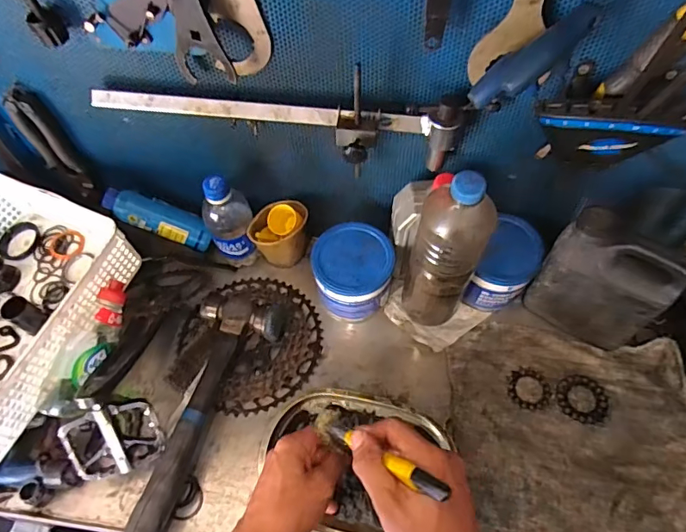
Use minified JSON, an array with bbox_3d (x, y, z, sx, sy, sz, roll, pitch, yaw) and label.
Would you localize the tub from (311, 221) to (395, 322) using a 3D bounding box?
[{"bbox_3d":[0.014,0.012,0.653,0.099,0.107,0.097,-1,58,2],"label":"tub"}]

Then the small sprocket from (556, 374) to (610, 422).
[{"bbox_3d":[0.298,0.164,0.604,0.060,0.007,0.057,-1,58,2],"label":"small sprocket"}]

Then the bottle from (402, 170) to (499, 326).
[{"bbox_3d":[0.116,-0.006,0.557,0.073,0.271,0.061,23,62,16],"label":"bottle"}]

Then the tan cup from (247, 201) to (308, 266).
[{"bbox_3d":[-0.085,-0.038,0.692,0.054,0.106,0.076,35,66,22],"label":"tan cup"}]

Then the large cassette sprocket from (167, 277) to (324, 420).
[{"bbox_3d":[-0.127,0.094,0.654,0.191,0.036,0.195,-1,58,2],"label":"large cassette sprocket"}]

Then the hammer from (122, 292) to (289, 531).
[{"bbox_3d":[-0.170,0.187,0.590,0.117,0.051,0.363,10,59,9],"label":"hammer"}]

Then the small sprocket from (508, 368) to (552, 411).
[{"bbox_3d":[0.236,0.155,0.617,0.053,0.005,0.054,7,59,8],"label":"small sprocket"}]

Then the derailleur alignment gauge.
[{"bbox_3d":[-0.069,-0.164,0.537,0.388,0.096,0.080,11,59,10],"label":"derailleur alignment gauge"}]

